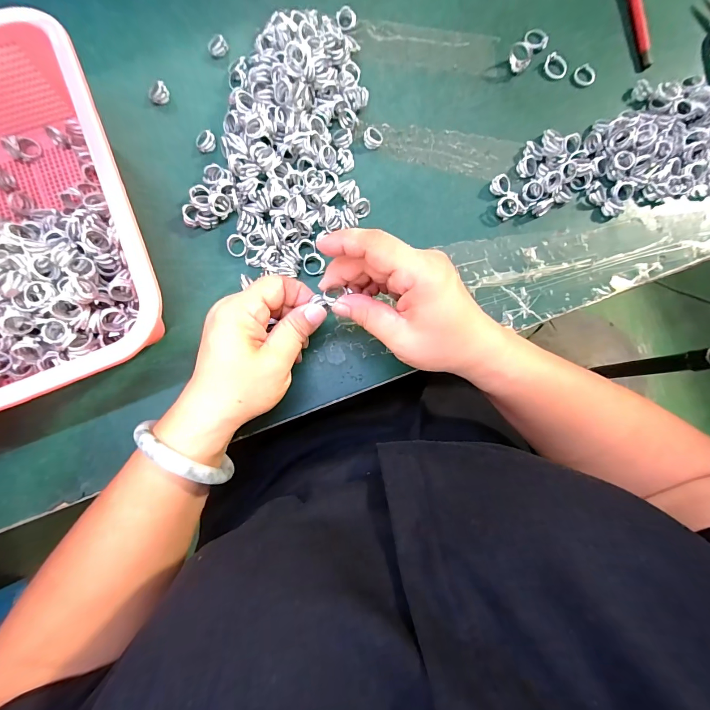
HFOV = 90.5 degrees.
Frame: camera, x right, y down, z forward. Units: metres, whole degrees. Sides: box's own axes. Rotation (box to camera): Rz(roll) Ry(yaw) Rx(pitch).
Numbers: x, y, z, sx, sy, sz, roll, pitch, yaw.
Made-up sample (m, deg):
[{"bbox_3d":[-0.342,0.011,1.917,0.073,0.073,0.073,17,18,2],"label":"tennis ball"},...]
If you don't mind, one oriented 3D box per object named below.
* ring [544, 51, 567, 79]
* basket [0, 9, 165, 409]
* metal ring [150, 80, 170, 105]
[{"bbox_3d":[0.192,-0.275,0.334,0.021,0.005,0.024,13,82,1],"label":"ring"},{"bbox_3d":[-0.251,-0.088,0.259,0.192,0.078,0.258,-21,83,-4],"label":"basket"},{"bbox_3d":[-0.177,-0.236,0.318,0.017,0.011,0.014,-30,83,-5],"label":"metal ring"}]

